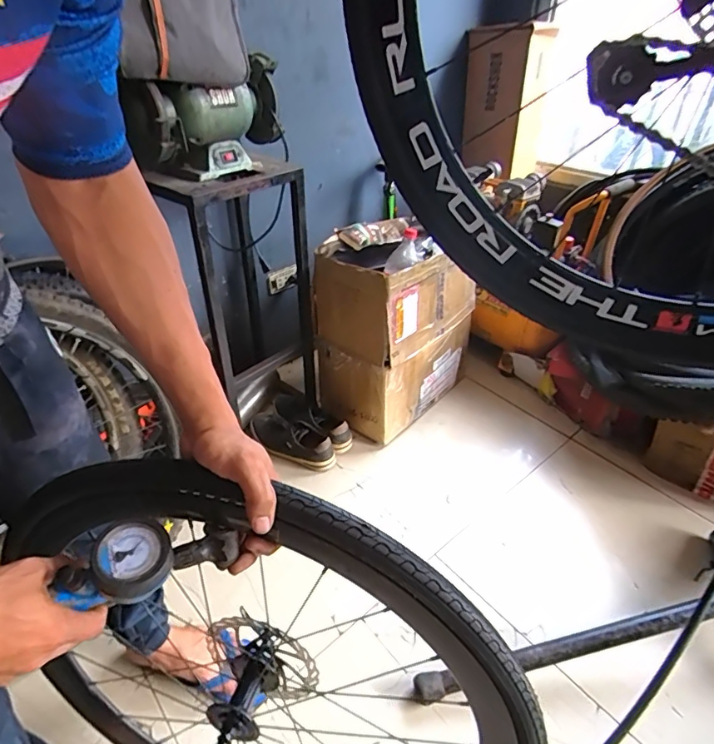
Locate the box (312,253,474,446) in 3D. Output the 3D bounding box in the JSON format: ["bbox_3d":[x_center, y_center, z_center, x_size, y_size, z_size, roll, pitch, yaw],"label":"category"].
[{"bbox_3d":[0.109,-0.130,1.428,0.284,0.485,0.461,28,45,31],"label":"box"}]

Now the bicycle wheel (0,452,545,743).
[{"bbox_3d":[-0.113,0.402,0.582,0.600,0.655,0.146,11,39,16],"label":"bicycle wheel"}]

